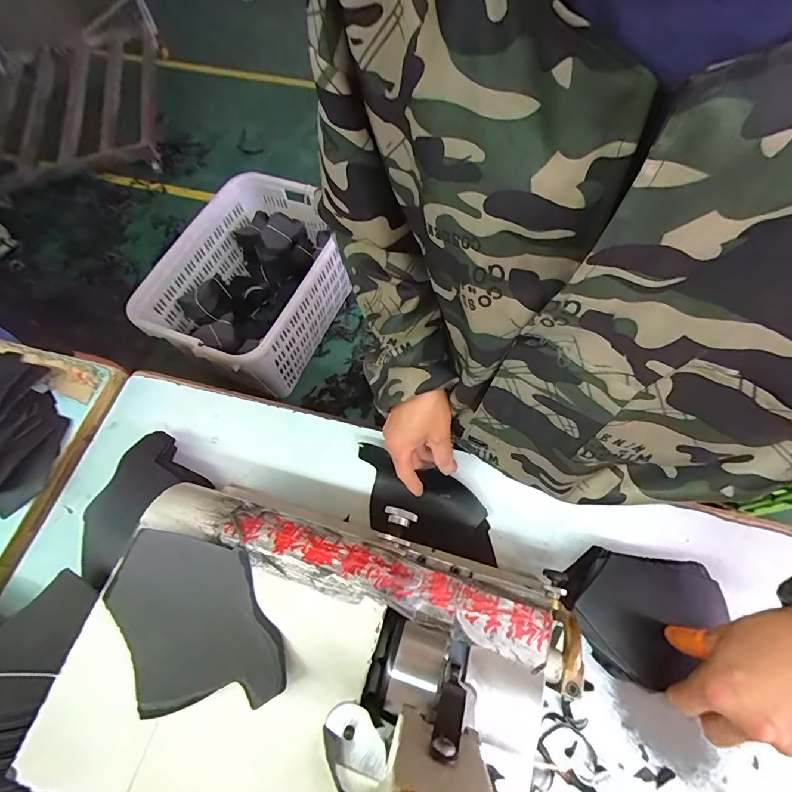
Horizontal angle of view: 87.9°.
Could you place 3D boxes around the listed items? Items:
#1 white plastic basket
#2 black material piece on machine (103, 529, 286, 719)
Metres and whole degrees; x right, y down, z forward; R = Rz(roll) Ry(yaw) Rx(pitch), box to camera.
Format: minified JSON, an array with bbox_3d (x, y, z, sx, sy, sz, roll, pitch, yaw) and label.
[{"bbox_3d":[-0.490,-0.395,1.485,0.522,0.342,0.760,19,63,14],"label":"white plastic basket"},{"bbox_3d":[-0.151,0.167,0.303,0.093,0.036,0.140,-30,63,-13],"label":"black material piece on machine"}]

